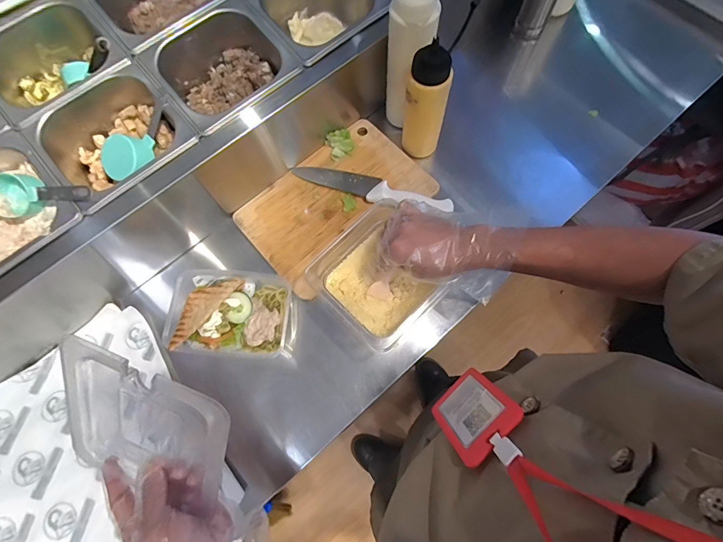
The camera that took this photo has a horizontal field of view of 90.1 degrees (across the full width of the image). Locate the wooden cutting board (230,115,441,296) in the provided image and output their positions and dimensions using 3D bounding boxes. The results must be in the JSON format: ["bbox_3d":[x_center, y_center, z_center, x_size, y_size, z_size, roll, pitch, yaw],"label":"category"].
[{"bbox_3d":[-0.043,-0.119,0.600,0.295,0.014,0.194,-41,75,-11],"label":"wooden cutting board"}]

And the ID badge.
[{"bbox_3d":[0.109,0.139,0.359,0.005,0.115,0.069,45,89,-8],"label":"ID badge"}]

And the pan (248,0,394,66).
[{"bbox_3d":[-0.068,-0.401,0.569,0.183,0.103,0.171,-31,74,-8],"label":"pan"}]

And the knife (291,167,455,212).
[{"bbox_3d":[0.013,-0.139,0.595,0.272,0.029,0.044,21,74,8],"label":"knife"}]

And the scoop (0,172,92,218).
[{"bbox_3d":[-0.408,-0.094,0.459,0.129,0.032,0.051,5,72,3],"label":"scoop"}]

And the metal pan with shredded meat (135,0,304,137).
[{"bbox_3d":[-0.203,-0.290,0.537,0.174,0.086,0.162,-40,75,-10],"label":"metal pan with shredded meat"}]

